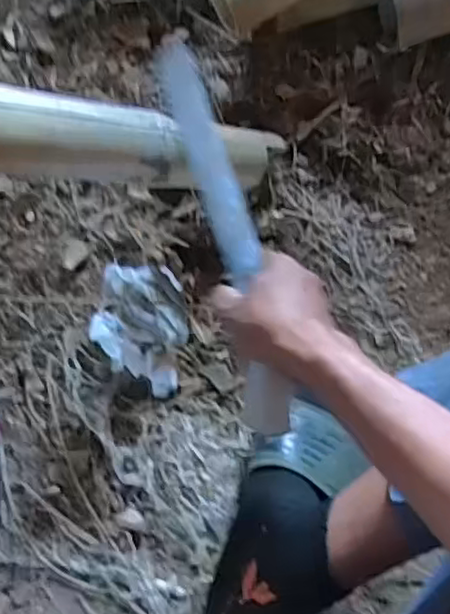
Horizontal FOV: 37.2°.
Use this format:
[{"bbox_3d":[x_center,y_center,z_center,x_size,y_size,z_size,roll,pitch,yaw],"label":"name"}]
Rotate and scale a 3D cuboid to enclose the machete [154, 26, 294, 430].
[{"bbox_3d":[-0.003,-0.093,0.602,0.045,0.034,0.428,-13,62,-2],"label":"machete"}]

